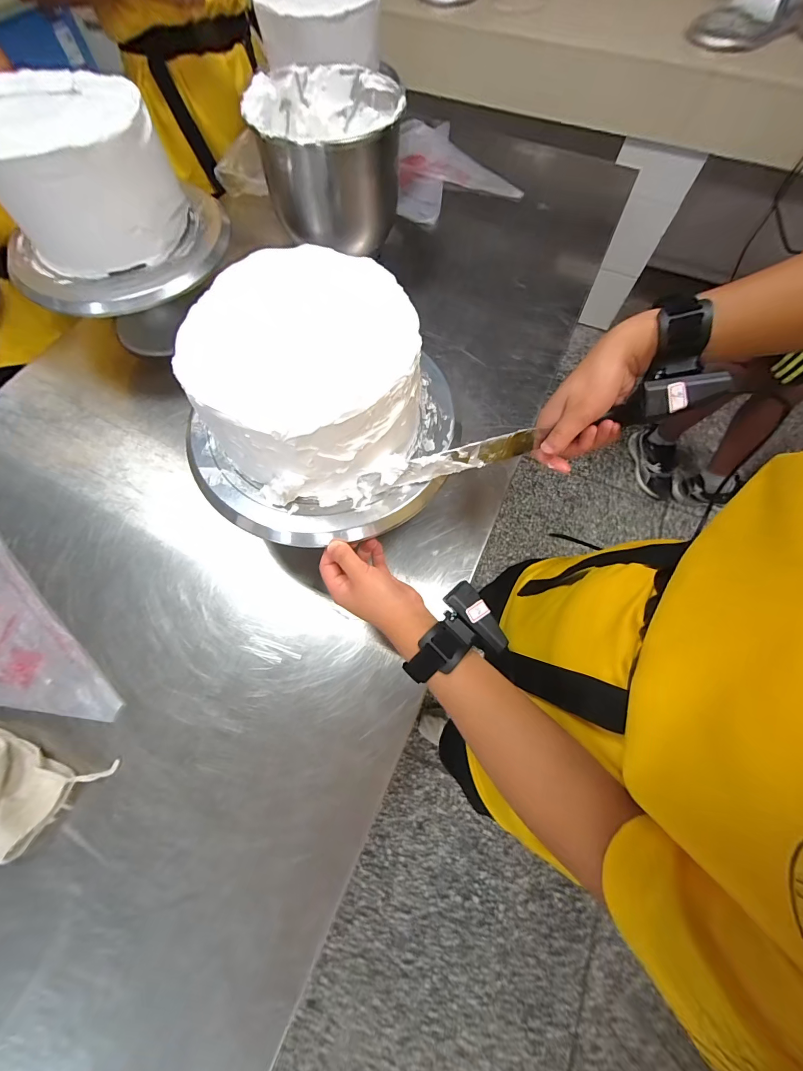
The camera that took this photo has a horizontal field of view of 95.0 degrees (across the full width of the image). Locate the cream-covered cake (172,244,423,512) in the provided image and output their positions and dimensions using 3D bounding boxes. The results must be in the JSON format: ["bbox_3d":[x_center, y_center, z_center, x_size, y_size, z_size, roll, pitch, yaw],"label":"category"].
[{"bbox_3d":[-0.090,-0.146,0.351,0.203,0.111,0.207,-3,68,-3],"label":"cream-covered cake"}]

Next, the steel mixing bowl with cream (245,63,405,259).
[{"bbox_3d":[-0.110,-0.577,0.592,0.201,0.184,0.190,0,68,-1],"label":"steel mixing bowl with cream"}]

